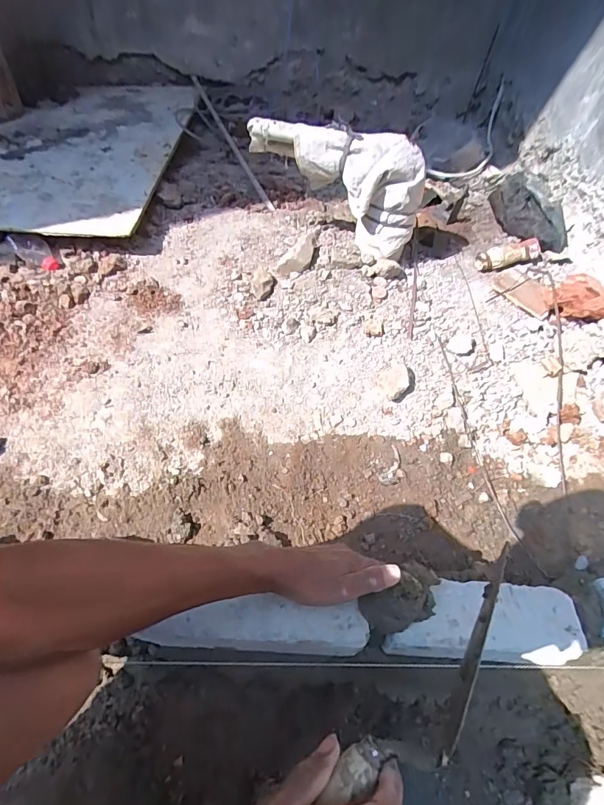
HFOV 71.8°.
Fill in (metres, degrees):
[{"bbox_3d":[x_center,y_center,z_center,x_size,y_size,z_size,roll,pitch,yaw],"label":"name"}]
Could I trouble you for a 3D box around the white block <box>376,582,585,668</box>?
[{"bbox_3d":[0.217,0.271,0.515,0.220,0.067,0.082,5,51,-2],"label":"white block"}]

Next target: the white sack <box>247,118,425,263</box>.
[{"bbox_3d":[0.074,-0.445,0.871,0.352,0.210,0.099,15,51,7],"label":"white sack"}]

